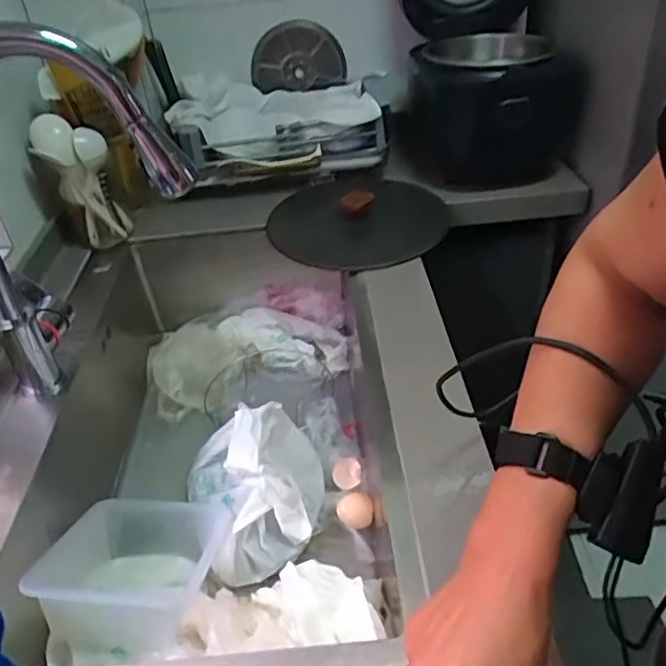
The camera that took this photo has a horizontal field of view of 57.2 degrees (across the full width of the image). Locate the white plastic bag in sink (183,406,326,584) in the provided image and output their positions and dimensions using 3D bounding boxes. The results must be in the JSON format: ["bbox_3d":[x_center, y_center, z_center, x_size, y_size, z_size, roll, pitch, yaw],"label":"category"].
[{"bbox_3d":[-0.094,0.172,0.733,0.164,0.123,0.184,-13,37,-9],"label":"white plastic bag in sink"}]

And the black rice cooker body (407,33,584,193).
[{"bbox_3d":[0.280,-0.423,1.115,0.269,0.192,0.302,-5,37,2],"label":"black rice cooker body"}]

